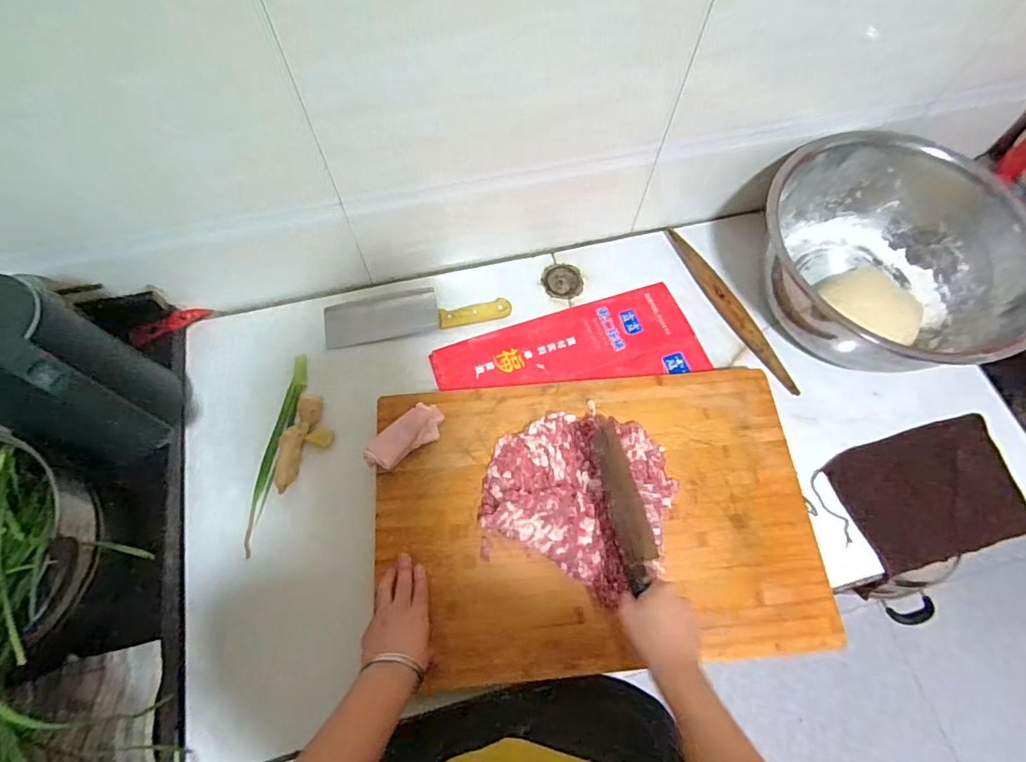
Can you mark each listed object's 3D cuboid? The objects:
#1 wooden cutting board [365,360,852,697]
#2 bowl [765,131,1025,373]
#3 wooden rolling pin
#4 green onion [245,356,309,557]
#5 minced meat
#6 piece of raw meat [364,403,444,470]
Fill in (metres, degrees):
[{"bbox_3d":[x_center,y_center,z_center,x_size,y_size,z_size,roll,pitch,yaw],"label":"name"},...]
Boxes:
[{"bbox_3d":[0.108,0.171,0.658,0.554,0.022,0.365,-4,66,-2],"label":"wooden cutting board"},{"bbox_3d":[0.577,-0.179,0.768,0.363,0.179,0.358,1,66,-1],"label":"bowl"},{"bbox_3d":[0.346,-0.118,0.806,0.036,0.029,0.322,-27,69,-13],"label":"wooden rolling pin"},{"bbox_3d":[-0.331,0.094,0.700,0.030,0.023,0.275,10,66,3],"label":"green onion"},{"bbox_3d":[0.093,0.137,0.654,0.239,0.034,0.212,30,68,11],"label":"minced meat"},{"bbox_3d":[-0.145,0.076,0.677,0.114,0.031,0.048,-36,71,-16],"label":"piece of raw meat"}]

